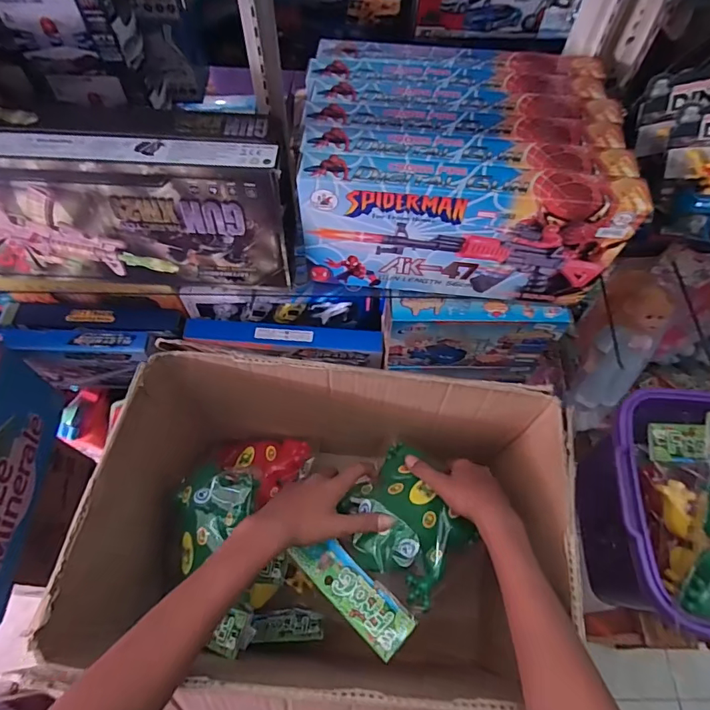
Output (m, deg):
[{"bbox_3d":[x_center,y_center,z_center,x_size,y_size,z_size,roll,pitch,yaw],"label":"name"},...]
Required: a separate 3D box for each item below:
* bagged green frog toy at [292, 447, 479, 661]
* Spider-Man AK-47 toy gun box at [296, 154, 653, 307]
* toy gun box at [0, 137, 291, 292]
[{"bbox_3d":[0.045,0.202,0.526,0.137,0.072,0.198,39,67,18],"label":"bagged green frog toy"},{"bbox_3d":[0.136,-0.159,0.623,0.403,0.188,0.047,6,61,2],"label":"Spider-Man AK-47 toy gun box"},{"bbox_3d":[-0.304,-0.177,0.618,0.424,0.200,0.062,3,61,0],"label":"toy gun box"}]

